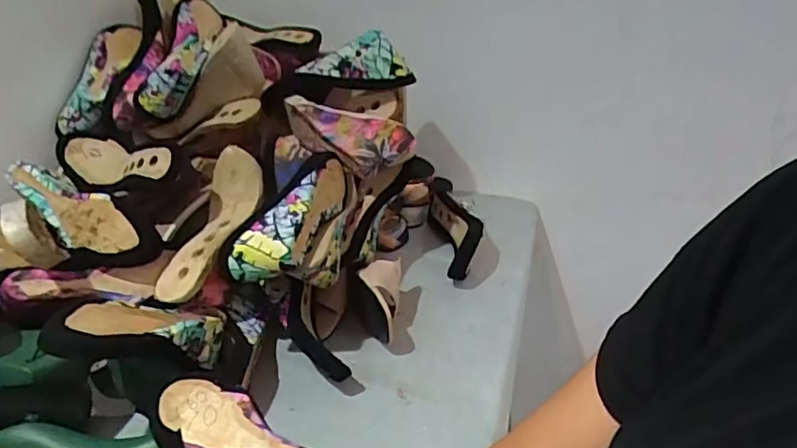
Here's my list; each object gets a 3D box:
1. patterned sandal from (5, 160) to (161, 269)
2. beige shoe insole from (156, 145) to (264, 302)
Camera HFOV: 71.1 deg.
[{"bbox_3d":[-0.388,-0.018,0.676,0.208,0.060,0.095,31,42,13],"label":"patterned sandal"},{"bbox_3d":[-0.233,-0.001,0.713,0.088,0.050,0.233,6,52,11],"label":"beige shoe insole"}]

